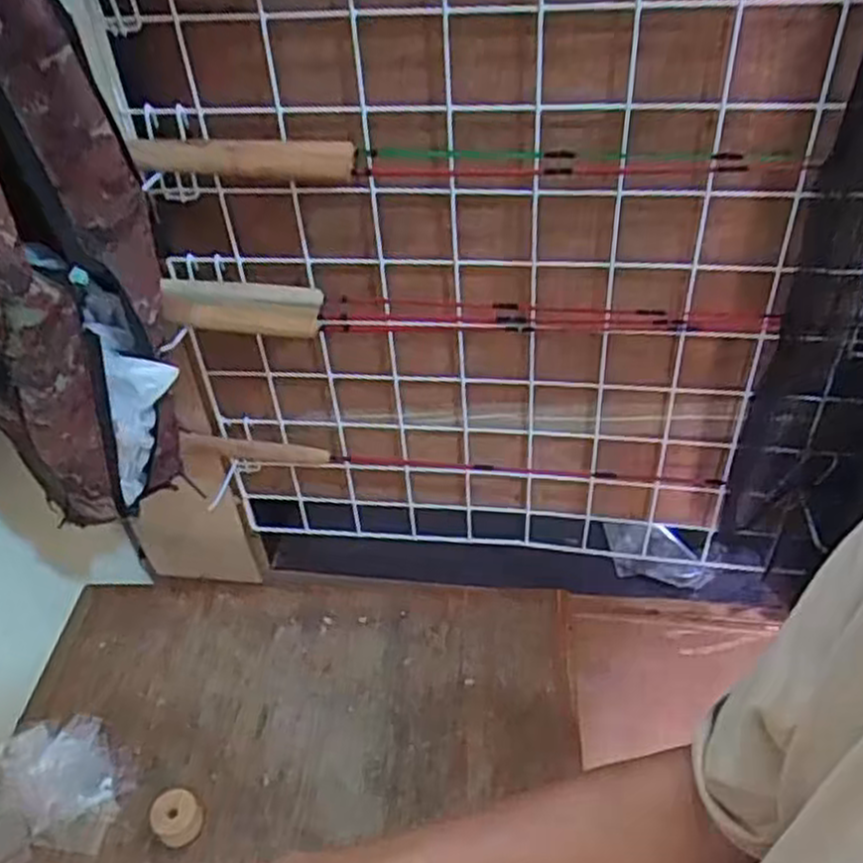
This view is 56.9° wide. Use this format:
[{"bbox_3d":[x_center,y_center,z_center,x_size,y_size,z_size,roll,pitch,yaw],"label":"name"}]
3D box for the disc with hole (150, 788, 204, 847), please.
[{"bbox_3d":[-0.200,0.301,0.625,0.042,0.019,0.035,32,53,34],"label":"disc with hole"}]

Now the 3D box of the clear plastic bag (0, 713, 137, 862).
[{"bbox_3d":[-0.308,0.289,0.647,0.117,0.017,0.115,-9,42,-5],"label":"clear plastic bag"}]

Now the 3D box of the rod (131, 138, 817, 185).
[{"bbox_3d":[0.019,-0.186,0.541,0.439,0.030,0.029,0,42,5],"label":"rod"}]

